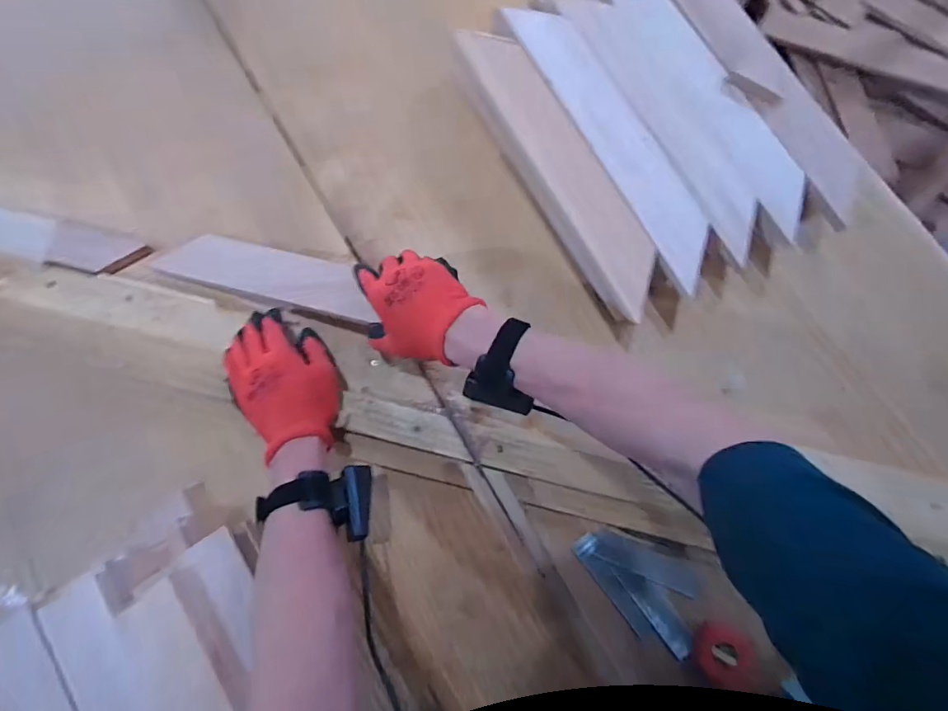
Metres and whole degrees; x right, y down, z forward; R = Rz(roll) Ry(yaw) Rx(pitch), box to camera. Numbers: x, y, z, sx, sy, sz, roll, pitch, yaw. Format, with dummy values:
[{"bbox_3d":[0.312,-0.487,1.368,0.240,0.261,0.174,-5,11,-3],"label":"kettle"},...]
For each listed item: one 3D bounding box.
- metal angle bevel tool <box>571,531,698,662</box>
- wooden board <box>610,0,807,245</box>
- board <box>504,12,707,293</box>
[{"bbox_3d":[0.186,0.245,0.490,0.082,0.020,0.149,-37,84,-1],"label":"metal angle bevel tool"},{"bbox_3d":[0.266,-0.295,0.514,0.063,0.028,0.362,-29,84,0],"label":"wooden board"},{"bbox_3d":[0.153,-0.237,0.488,0.068,0.031,0.351,-29,84,0],"label":"board"}]

